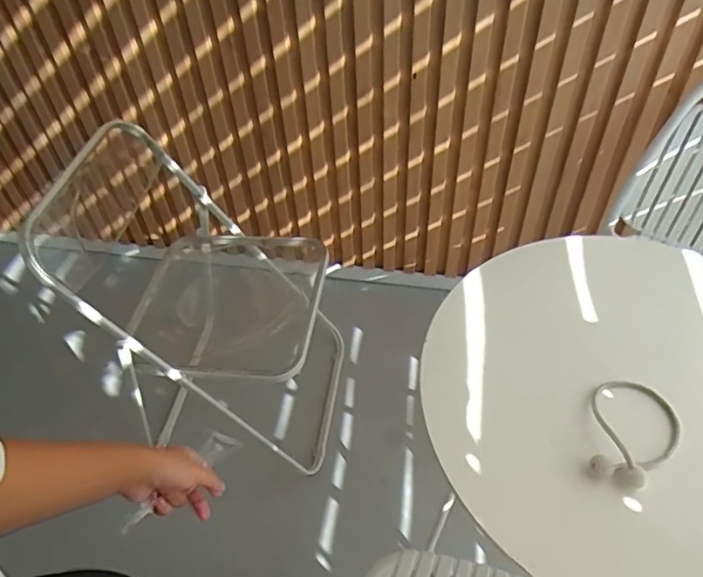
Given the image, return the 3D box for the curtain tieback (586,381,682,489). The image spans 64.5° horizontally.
[{"bbox_3d":[0.347,0.175,0.680,0.102,0.029,0.147,14,57,11],"label":"curtain tieback"}]

